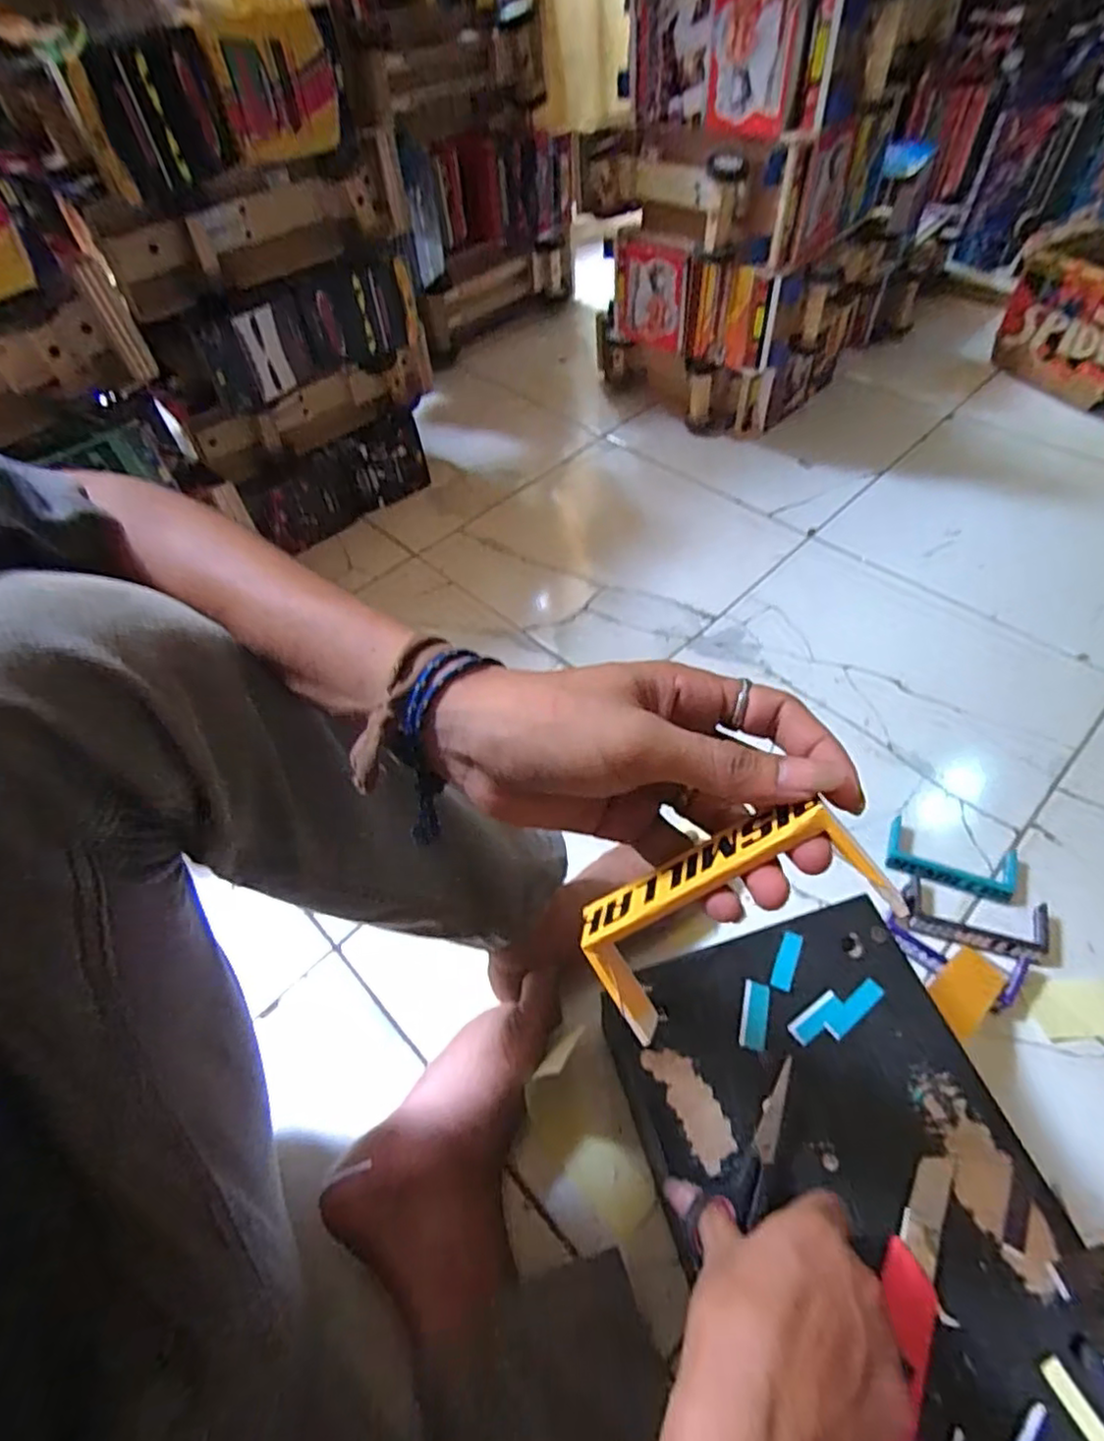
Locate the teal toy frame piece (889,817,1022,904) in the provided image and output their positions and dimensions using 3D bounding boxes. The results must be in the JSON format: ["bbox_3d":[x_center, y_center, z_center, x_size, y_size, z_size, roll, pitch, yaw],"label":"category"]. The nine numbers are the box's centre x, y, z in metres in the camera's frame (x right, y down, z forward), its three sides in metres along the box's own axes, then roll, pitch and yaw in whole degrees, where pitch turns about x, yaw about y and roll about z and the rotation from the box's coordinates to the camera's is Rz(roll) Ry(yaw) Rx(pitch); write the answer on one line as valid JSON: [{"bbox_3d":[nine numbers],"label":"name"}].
[{"bbox_3d":[0.378,0.132,0.620,0.112,0.012,0.060,19,58,18],"label":"teal toy frame piece"}]

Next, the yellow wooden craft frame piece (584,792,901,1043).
[{"bbox_3d":[0.062,0.070,0.241,0.108,0.013,0.054,-38,81,19],"label":"yellow wooden craft frame piece"}]

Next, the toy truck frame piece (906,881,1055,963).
[{"bbox_3d":[0.379,0.178,0.584,0.114,0.013,0.052,12,56,13],"label":"toy truck frame piece"}]

